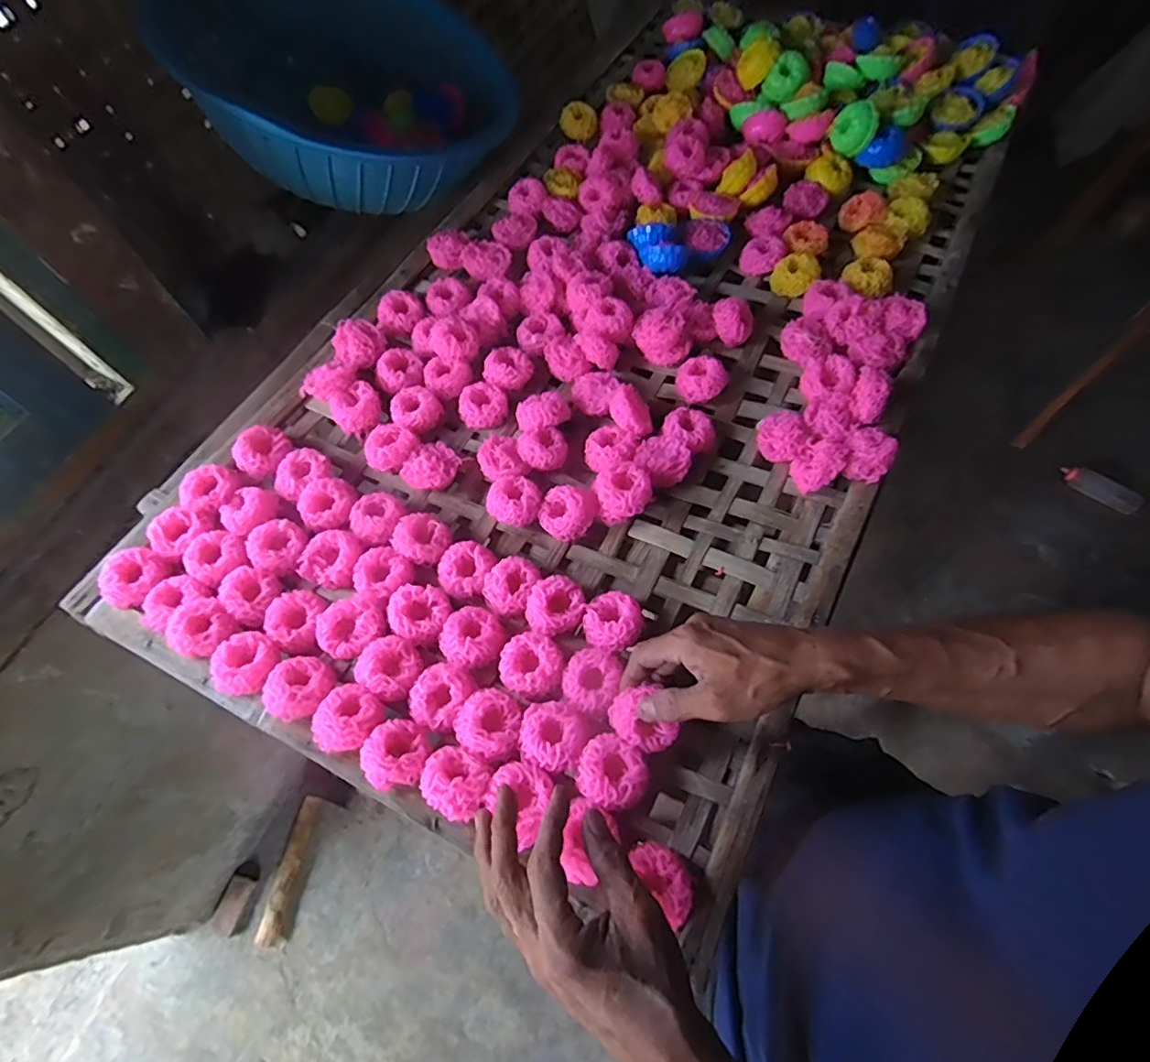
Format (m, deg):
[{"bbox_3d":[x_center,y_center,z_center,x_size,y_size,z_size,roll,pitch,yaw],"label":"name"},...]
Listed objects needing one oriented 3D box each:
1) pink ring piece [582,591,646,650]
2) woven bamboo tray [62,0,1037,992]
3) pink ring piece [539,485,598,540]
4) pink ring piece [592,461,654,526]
[{"bbox_3d":[0.034,0.080,0.497,0.050,0.030,0.050,-1,64,3],"label":"pink ring piece"},{"bbox_3d":[0.053,-0.260,0.642,0.609,0.069,1.083,24,69,14],"label":"woven bamboo tray"},{"bbox_3d":[-0.007,-0.015,0.549,0.054,0.034,0.046,6,65,7],"label":"pink ring piece"},{"bbox_3d":[0.047,-0.037,0.546,0.055,0.036,0.053,-1,64,3],"label":"pink ring piece"}]

